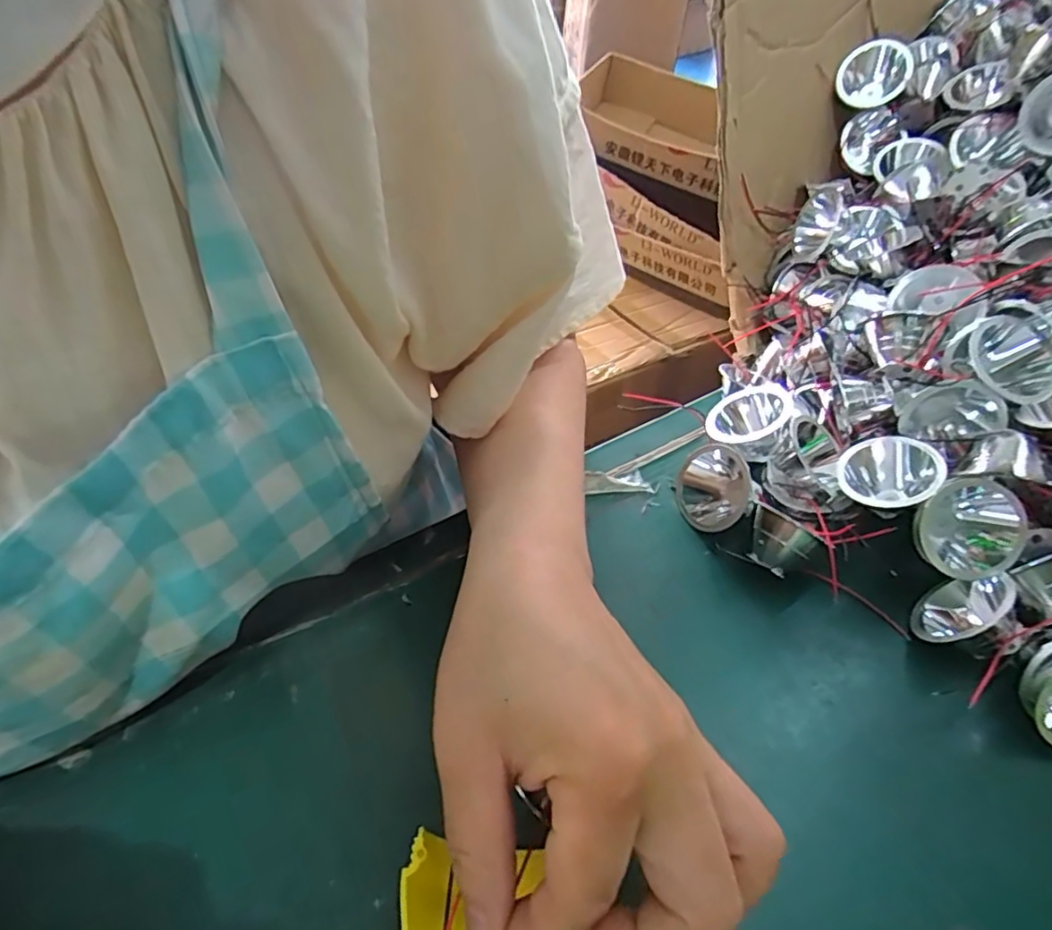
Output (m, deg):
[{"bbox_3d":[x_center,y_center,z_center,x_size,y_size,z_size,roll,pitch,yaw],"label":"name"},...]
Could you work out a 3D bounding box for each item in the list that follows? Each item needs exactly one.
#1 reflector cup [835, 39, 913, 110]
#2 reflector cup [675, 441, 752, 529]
[{"bbox_3d":[0.236,-0.264,0.418,0.044,0.037,0.031,22,47,14],"label":"reflector cup"},{"bbox_3d":[0.096,0.012,0.313,0.037,0.042,0.028,22,47,18],"label":"reflector cup"}]

